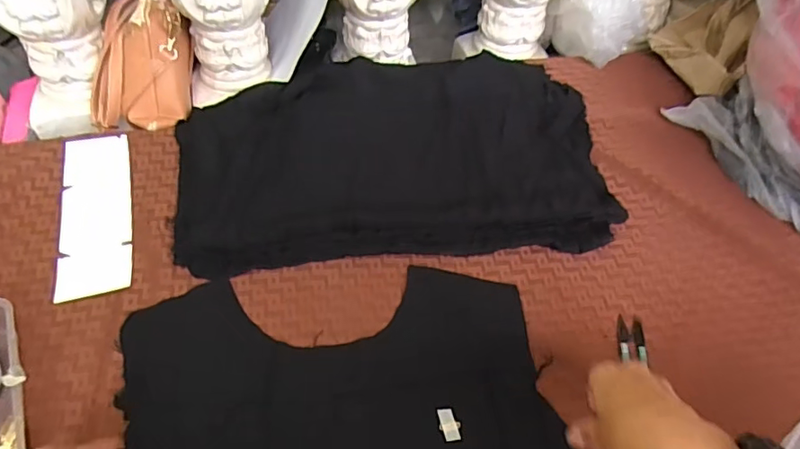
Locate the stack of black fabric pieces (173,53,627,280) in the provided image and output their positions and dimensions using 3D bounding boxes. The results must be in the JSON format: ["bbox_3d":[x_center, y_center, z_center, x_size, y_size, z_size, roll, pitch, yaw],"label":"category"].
[{"bbox_3d":[-0.010,-0.096,0.659,0.499,0.052,0.306,-3,51,-7],"label":"stack of black fabric pieces"}]

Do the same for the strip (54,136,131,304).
[{"bbox_3d":[-0.341,-0.017,0.599,0.070,0.006,0.226,-12,55,-14],"label":"strip"}]

